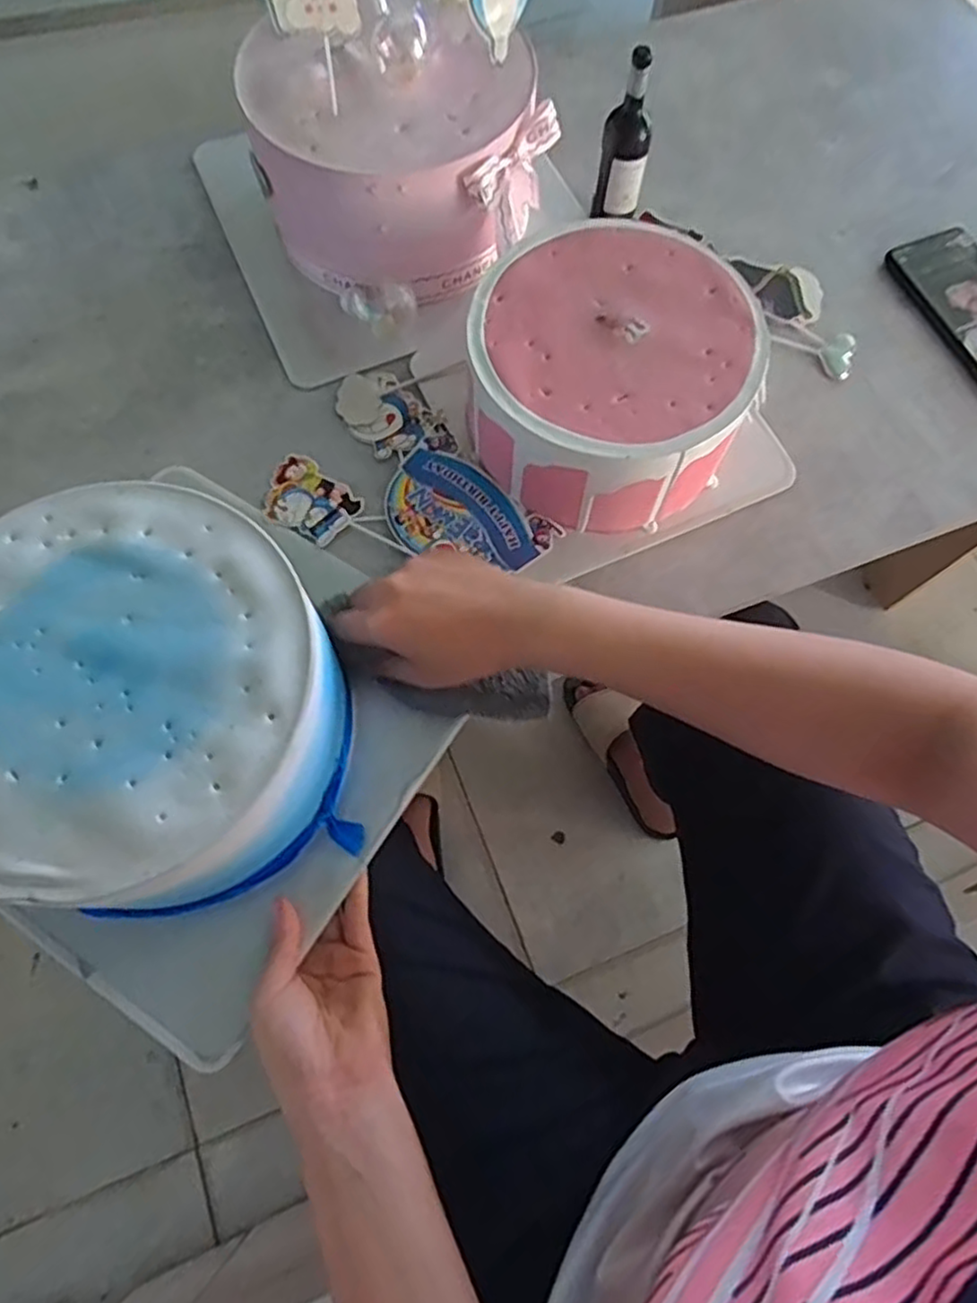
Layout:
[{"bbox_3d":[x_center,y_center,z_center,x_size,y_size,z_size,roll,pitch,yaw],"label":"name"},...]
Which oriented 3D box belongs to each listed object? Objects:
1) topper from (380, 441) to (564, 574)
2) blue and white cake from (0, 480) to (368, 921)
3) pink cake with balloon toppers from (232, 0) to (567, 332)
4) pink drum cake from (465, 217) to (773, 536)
[{"bbox_3d":[-0.018,-0.089,0.461,0.112,0.005,0.072,39,78,9],"label":"topper"},{"bbox_3d":[-0.177,0.029,0.358,0.193,0.096,0.196,-1,67,2],"label":"blue and white cake"},{"bbox_3d":[-0.063,-0.363,0.465,0.189,0.189,0.184,-20,72,-7],"label":"pink cake with balloon toppers"},{"bbox_3d":[0.078,-0.173,0.445,0.163,0.086,0.168,0,71,0],"label":"pink drum cake"}]

